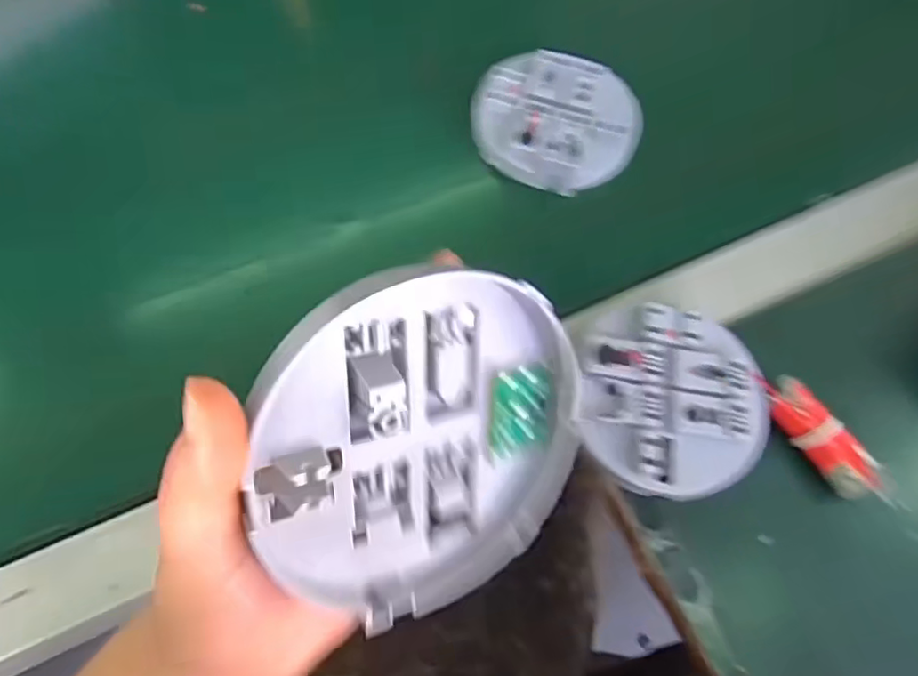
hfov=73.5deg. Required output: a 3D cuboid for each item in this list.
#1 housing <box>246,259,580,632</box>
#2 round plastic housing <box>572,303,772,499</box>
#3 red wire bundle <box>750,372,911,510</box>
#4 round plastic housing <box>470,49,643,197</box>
[{"bbox_3d":[-0.006,0.030,0.184,0.105,0.103,0.017,-15,25,-27],"label":"housing"},{"bbox_3d":[0.110,0.032,0.322,0.096,0.021,0.095,1,66,-2],"label":"round plastic housing"},{"bbox_3d":[0.191,0.054,0.318,0.024,0.017,0.091,-37,73,-17],"label":"red wire bundle"},{"bbox_3d":[0.064,-0.143,0.405,0.107,0.024,0.094,17,66,5],"label":"round plastic housing"}]

